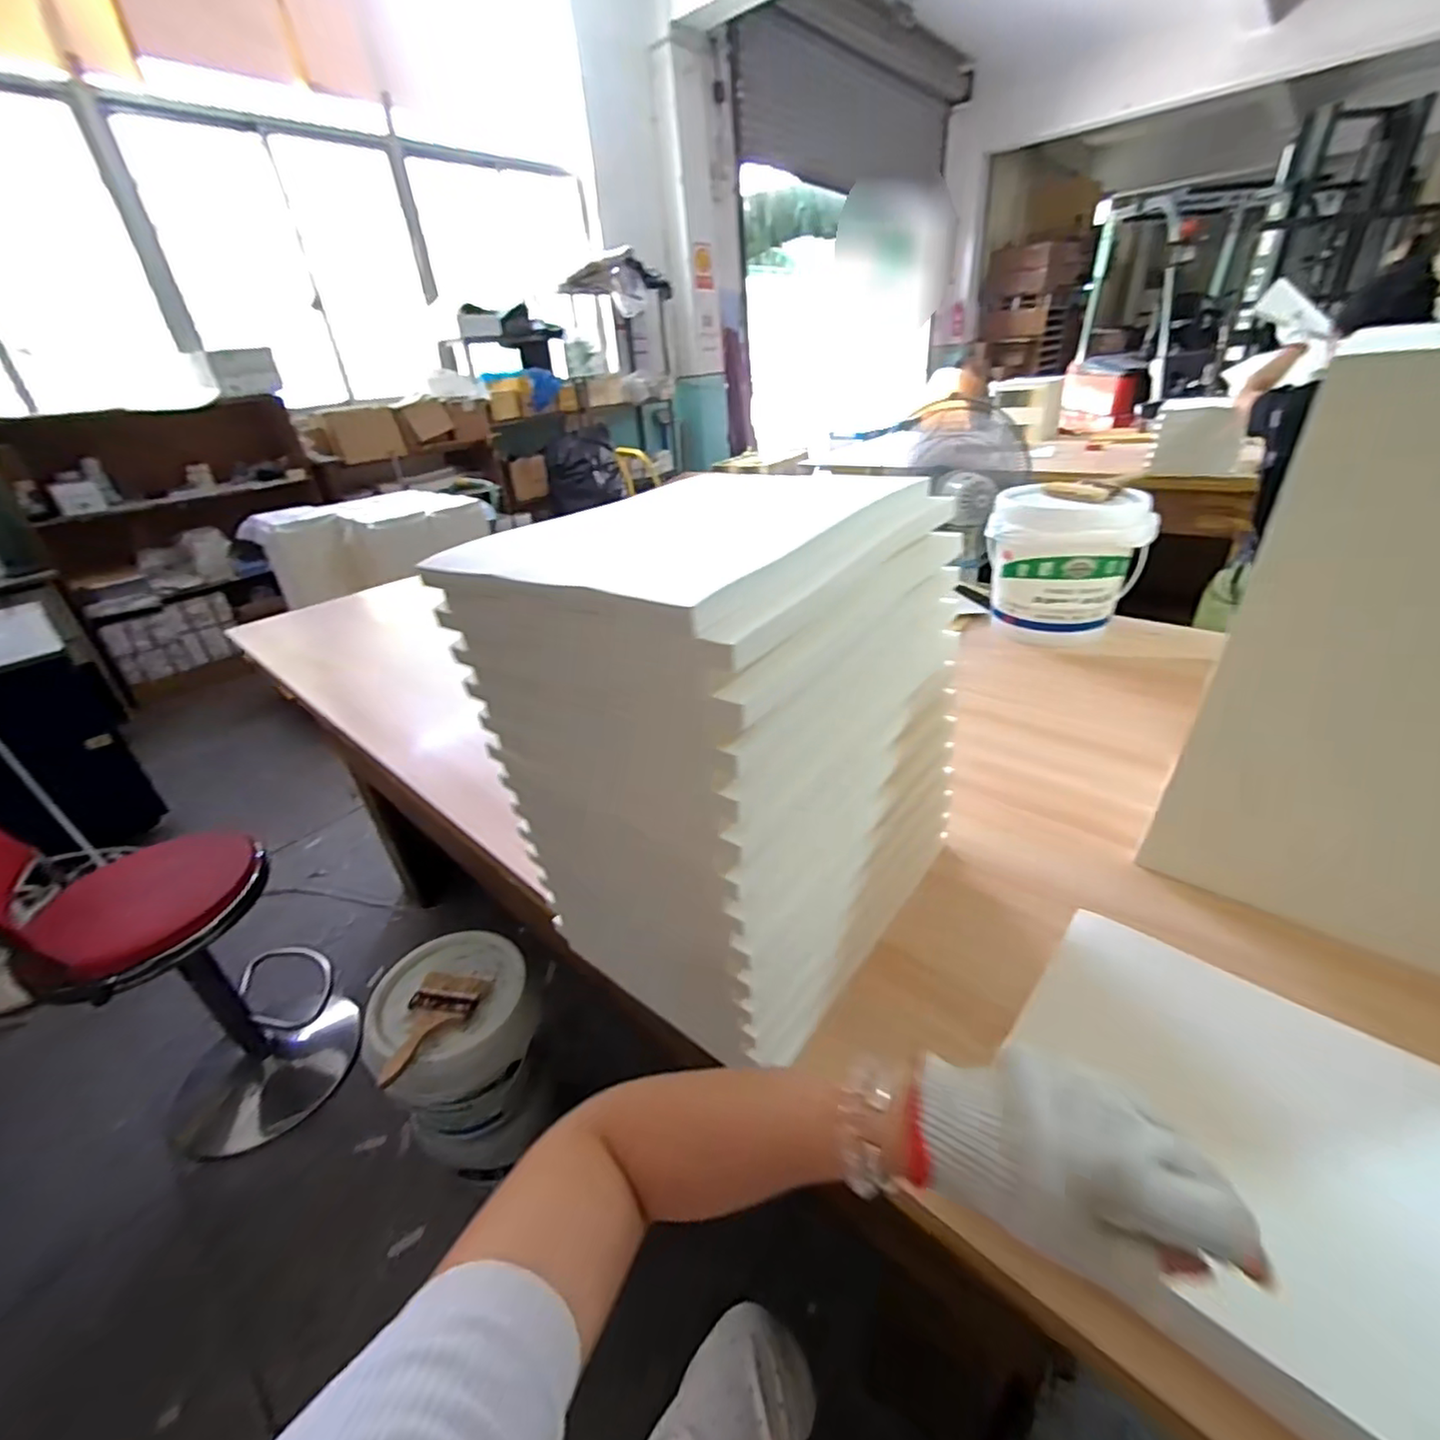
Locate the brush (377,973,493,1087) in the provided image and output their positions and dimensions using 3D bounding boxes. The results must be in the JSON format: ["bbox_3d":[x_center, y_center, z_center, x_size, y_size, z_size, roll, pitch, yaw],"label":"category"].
[{"bbox_3d":[-0.441,0.477,0.977,0.114,0.039,0.187,-5,30,1],"label":"brush"}]

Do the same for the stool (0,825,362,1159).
[{"bbox_3d":[-1.128,0.520,1.301,0.391,0.885,0.421,21,40,38],"label":"stool"}]

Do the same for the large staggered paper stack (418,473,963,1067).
[{"bbox_3d":[0.023,0.021,0.615,0.299,0.414,0.375,18,38,35],"label":"large staggered paper stack"}]

